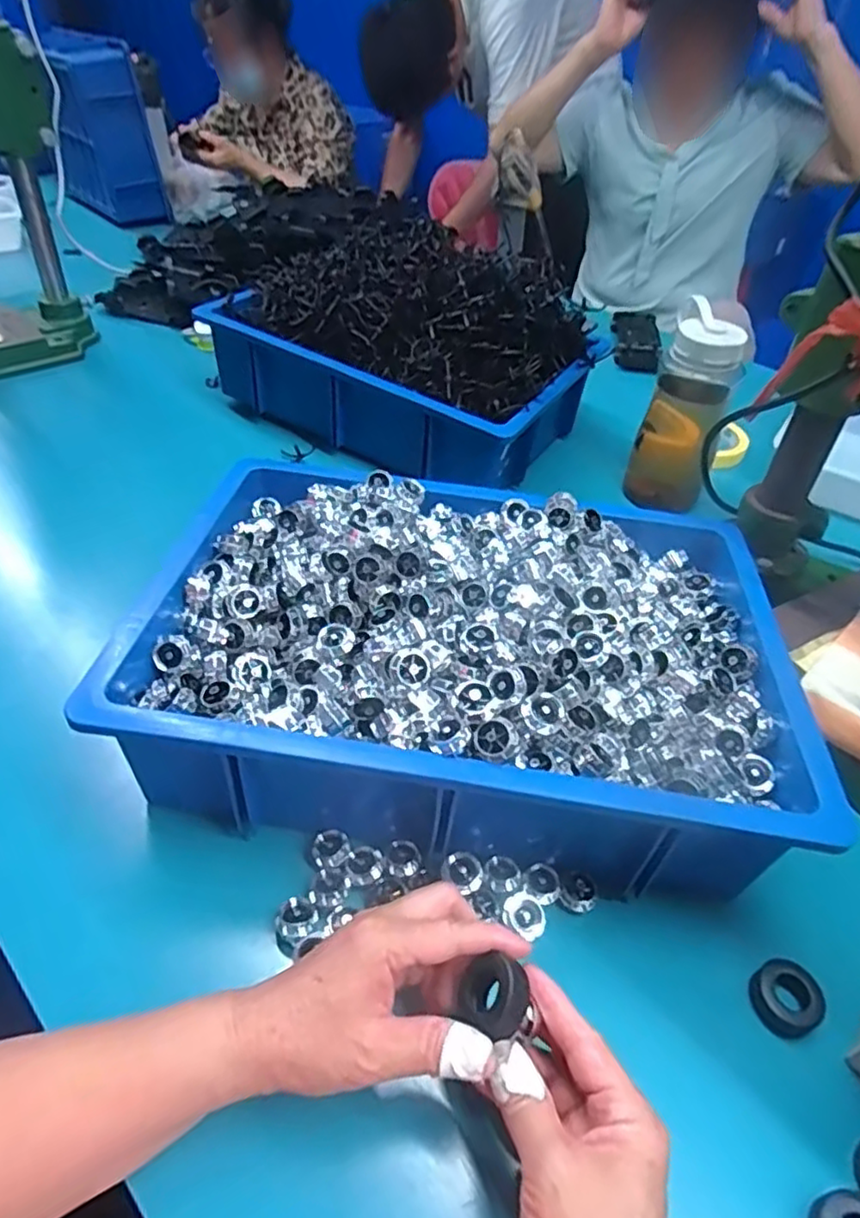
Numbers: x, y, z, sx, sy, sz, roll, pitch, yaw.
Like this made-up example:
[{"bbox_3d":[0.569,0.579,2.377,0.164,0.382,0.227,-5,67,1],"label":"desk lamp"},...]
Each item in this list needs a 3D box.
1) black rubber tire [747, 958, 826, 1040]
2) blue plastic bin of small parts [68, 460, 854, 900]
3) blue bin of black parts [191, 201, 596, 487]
[{"bbox_3d":[0.207,0.225,0.393,0.038,0.014,0.036,2,43,-2],"label":"black rubber tire"},{"bbox_3d":[0.035,0.022,0.507,0.451,0.113,0.306,7,43,3],"label":"blue plastic bin of small parts"},{"bbox_3d":[-0.051,-0.346,0.878,0.475,0.183,0.278,23,46,20],"label":"blue bin of black parts"}]

